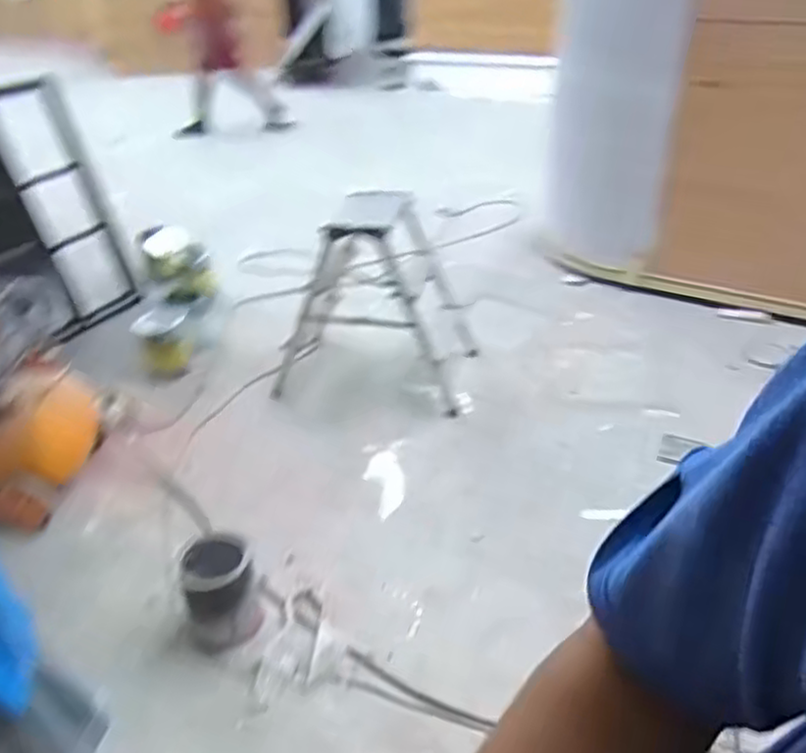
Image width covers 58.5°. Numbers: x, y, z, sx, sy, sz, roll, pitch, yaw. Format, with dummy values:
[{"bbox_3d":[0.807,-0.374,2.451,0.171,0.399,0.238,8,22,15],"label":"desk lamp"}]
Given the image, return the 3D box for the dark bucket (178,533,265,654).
[{"bbox_3d":[-0.407,0.465,1.587,0.163,0.239,0.178,-13,36,-16],"label":"dark bucket"}]

